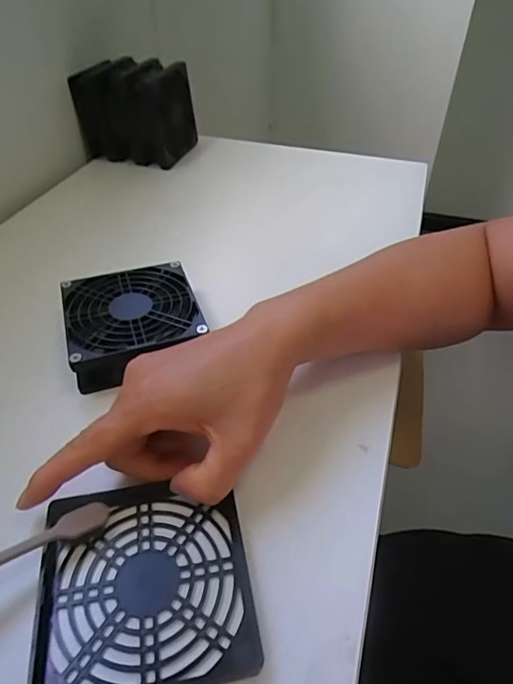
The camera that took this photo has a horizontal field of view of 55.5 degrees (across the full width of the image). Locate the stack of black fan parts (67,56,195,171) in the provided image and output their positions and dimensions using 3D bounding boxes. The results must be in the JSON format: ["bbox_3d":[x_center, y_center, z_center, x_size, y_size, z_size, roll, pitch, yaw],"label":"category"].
[{"bbox_3d":[-0.142,-0.280,0.588,0.113,0.093,0.100,14,45,15],"label":"stack of black fan parts"}]

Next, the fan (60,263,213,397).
[{"bbox_3d":[-0.088,-0.015,0.352,0.090,0.028,0.097,-14,44,-14],"label":"fan"}]

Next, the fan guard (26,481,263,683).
[{"bbox_3d":[-0.054,0.113,0.235,0.097,0.012,0.097,-9,44,-8],"label":"fan guard"}]

